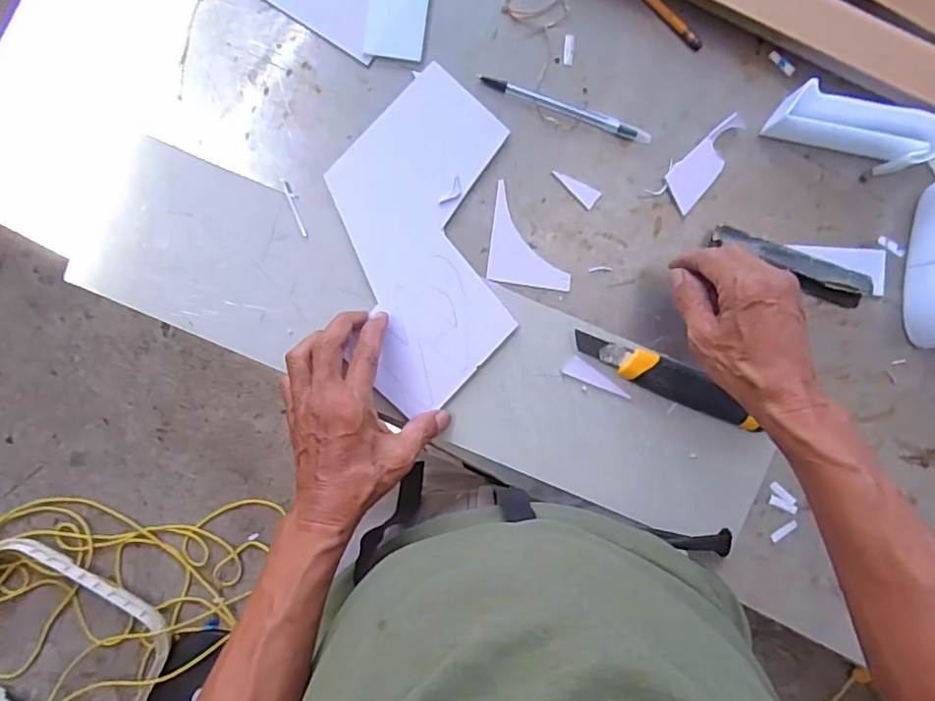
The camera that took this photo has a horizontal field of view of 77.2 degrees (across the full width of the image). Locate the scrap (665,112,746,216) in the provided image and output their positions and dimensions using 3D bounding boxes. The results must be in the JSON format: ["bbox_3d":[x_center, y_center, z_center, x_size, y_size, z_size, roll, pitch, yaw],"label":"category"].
[{"bbox_3d":[0.199,-0.160,0.492,0.032,0.009,0.085,38,90,0],"label":"scrap"}]

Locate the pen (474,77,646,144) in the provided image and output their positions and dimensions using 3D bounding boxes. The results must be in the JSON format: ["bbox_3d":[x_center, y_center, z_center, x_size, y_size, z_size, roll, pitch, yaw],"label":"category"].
[{"bbox_3d":[0.082,-0.204,0.492,0.148,0.007,0.013,20,90,0],"label":"pen"}]

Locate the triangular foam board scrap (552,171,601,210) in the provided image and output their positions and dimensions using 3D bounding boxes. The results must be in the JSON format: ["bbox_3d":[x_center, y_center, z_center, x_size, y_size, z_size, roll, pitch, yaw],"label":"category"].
[{"bbox_3d":[0.090,-0.136,0.495,0.043,0.004,0.017,30,90,0],"label":"triangular foam board scrap"}]

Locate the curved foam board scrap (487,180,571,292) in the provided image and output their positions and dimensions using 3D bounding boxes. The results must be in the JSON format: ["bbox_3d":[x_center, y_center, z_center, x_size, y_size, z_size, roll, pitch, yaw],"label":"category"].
[{"bbox_3d":[0.055,-0.095,0.496,0.069,0.004,0.082,7,90,0],"label":"curved foam board scrap"}]

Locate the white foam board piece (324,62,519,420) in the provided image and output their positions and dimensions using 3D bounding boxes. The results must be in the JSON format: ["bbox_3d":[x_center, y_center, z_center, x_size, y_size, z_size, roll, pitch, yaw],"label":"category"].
[{"bbox_3d":[-0.038,-0.090,0.490,0.135,0.009,0.271,-3,89,0],"label":"white foam board piece"}]

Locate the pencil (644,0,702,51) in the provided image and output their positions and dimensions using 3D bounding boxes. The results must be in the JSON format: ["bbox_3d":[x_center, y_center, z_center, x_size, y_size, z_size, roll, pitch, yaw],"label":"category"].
[{"bbox_3d":[0.165,-0.285,0.494,0.085,0.004,0.009,45,90,0],"label":"pencil"}]

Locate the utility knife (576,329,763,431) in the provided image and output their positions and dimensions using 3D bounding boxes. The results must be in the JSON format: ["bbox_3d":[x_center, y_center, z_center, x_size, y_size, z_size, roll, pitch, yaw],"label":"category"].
[{"bbox_3d":[0.166,0.023,0.485,0.160,0.019,0.029,24,90,0],"label":"utility knife"}]

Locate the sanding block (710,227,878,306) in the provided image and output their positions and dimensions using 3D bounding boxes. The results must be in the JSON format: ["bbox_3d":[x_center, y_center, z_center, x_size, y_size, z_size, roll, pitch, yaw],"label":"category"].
[{"bbox_3d":[0.271,-0.072,0.485,0.141,0.018,0.032,23,90,-1],"label":"sanding block"}]

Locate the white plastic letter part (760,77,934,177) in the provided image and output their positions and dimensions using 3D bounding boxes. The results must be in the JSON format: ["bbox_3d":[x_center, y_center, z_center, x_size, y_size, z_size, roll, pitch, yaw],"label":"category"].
[{"bbox_3d":[0.312,-0.178,0.474,0.131,0.040,0.044,15,90,0],"label":"white plastic letter part"}]

